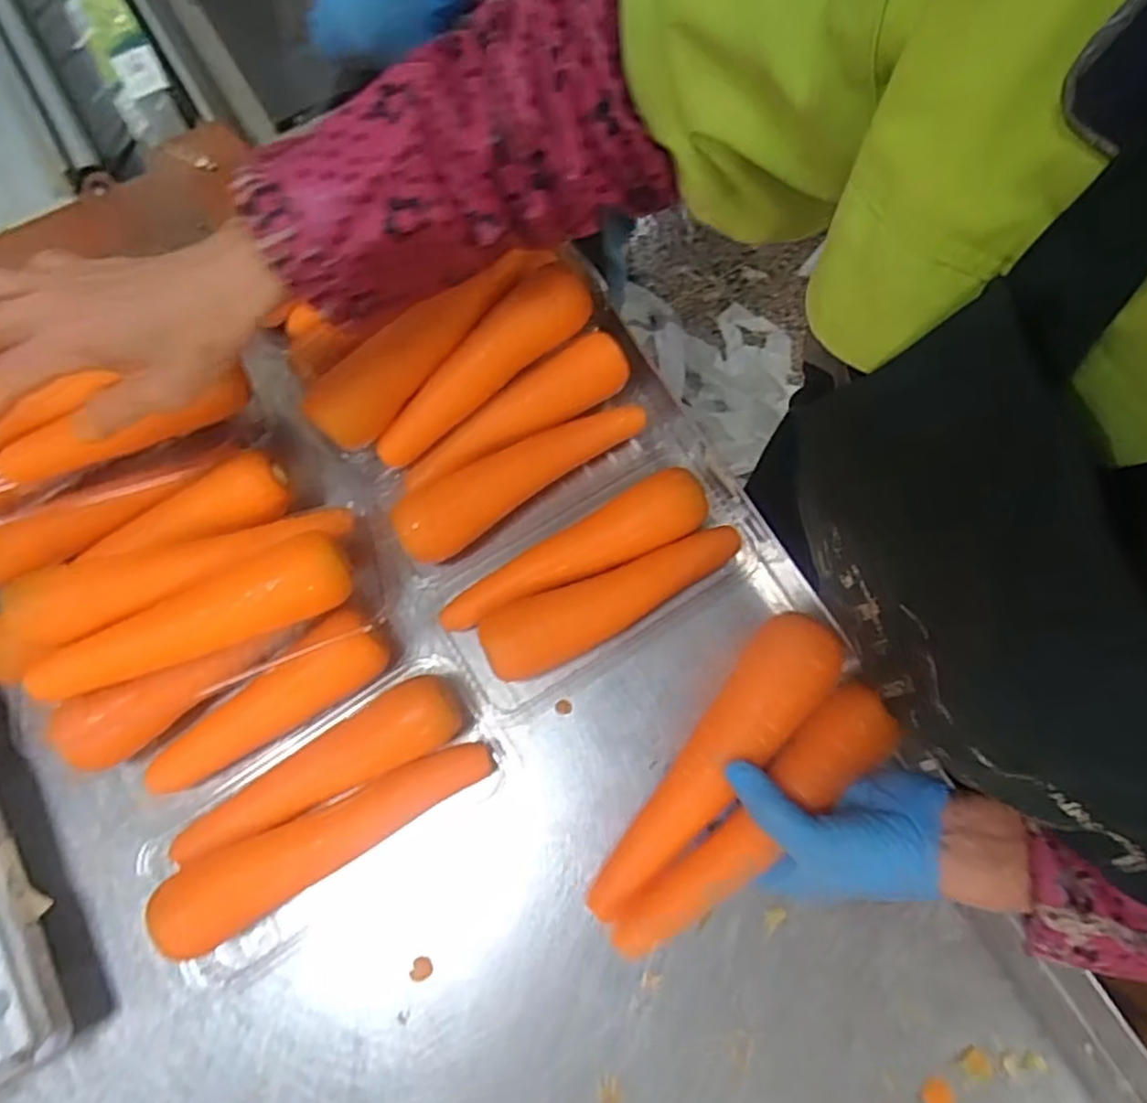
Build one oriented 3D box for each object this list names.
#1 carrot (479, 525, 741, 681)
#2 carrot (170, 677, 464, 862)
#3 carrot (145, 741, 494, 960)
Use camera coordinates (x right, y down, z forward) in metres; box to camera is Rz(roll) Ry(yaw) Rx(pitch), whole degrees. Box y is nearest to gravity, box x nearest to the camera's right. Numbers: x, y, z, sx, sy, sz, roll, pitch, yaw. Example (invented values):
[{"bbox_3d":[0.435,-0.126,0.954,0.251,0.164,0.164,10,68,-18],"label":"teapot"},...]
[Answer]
[{"bbox_3d":[0.030,0.033,0.502,0.186,0.039,0.045,-22,76,-7],"label":"carrot"},{"bbox_3d":[-0.163,0.137,0.473,0.189,0.042,0.049,-24,76,-8],"label":"carrot"},{"bbox_3d":[-0.151,0.177,0.459,0.209,0.049,0.045,-26,76,-8],"label":"carrot"}]

